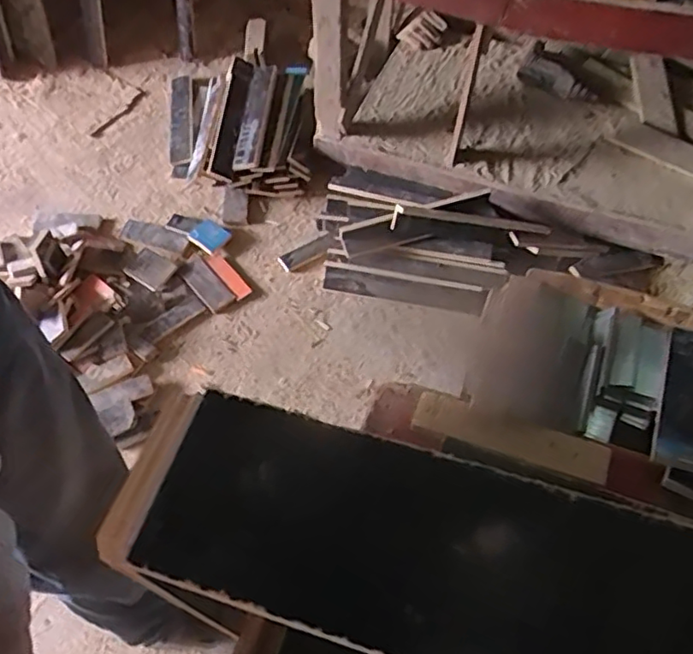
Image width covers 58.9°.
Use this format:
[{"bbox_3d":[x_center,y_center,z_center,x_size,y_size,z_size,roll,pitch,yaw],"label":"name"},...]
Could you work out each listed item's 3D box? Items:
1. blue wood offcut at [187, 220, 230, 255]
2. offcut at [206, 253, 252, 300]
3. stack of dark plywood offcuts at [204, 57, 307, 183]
[{"bbox_3d":[-0.361,-0.235,1.609,0.094,0.016,0.089,33,63,17],"label":"blue wood offcut"},{"bbox_3d":[-0.296,-0.128,1.544,0.043,0.016,0.163,-32,64,-20],"label":"offcut"},{"bbox_3d":[-0.254,-0.576,1.717,0.214,0.111,0.447,7,58,3],"label":"stack of dark plywood offcuts"}]

